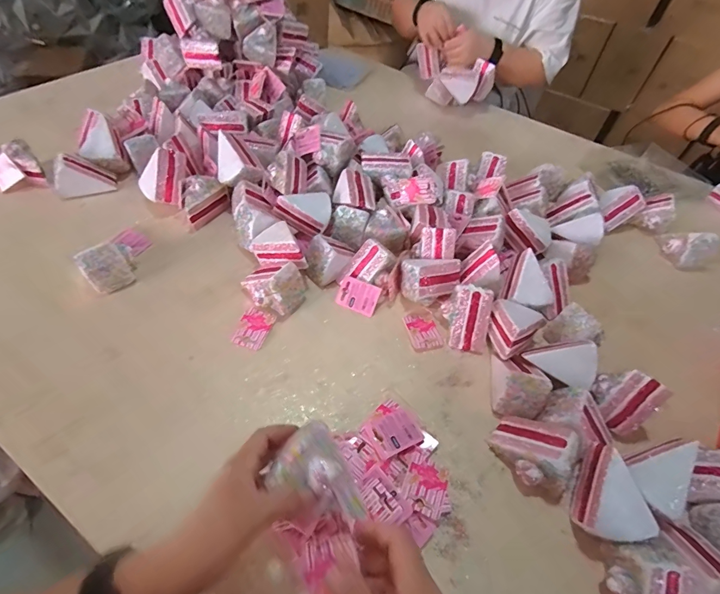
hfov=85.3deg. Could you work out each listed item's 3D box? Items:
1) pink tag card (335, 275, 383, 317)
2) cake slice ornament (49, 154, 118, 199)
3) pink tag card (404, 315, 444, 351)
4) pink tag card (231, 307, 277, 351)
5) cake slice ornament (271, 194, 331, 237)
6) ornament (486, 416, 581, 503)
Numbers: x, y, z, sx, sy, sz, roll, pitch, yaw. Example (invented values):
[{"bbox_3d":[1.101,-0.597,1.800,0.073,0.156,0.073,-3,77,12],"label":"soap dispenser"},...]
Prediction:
[{"bbox_3d":[-0.002,-0.001,0.606,0.061,0.005,0.048,23,82,12],"label":"pink tag card"},{"bbox_3d":[-0.501,-0.220,0.701,0.096,0.062,0.045,-25,58,-21],"label":"cake slice ornament"},{"bbox_3d":[0.093,0.052,0.583,0.048,0.006,0.060,-12,54,-16],"label":"pink tag card"},{"bbox_3d":[-0.151,0.045,0.558,0.042,0.004,0.061,20,57,2],"label":"pink tag card"},{"bbox_3d":[-0.092,-0.148,0.667,0.090,0.048,0.067,31,57,-4],"label":"cake slice ornament"},{"bbox_3d":[0.209,0.178,0.455,0.070,0.065,0.097,-26,58,-22],"label":"ornament"}]

